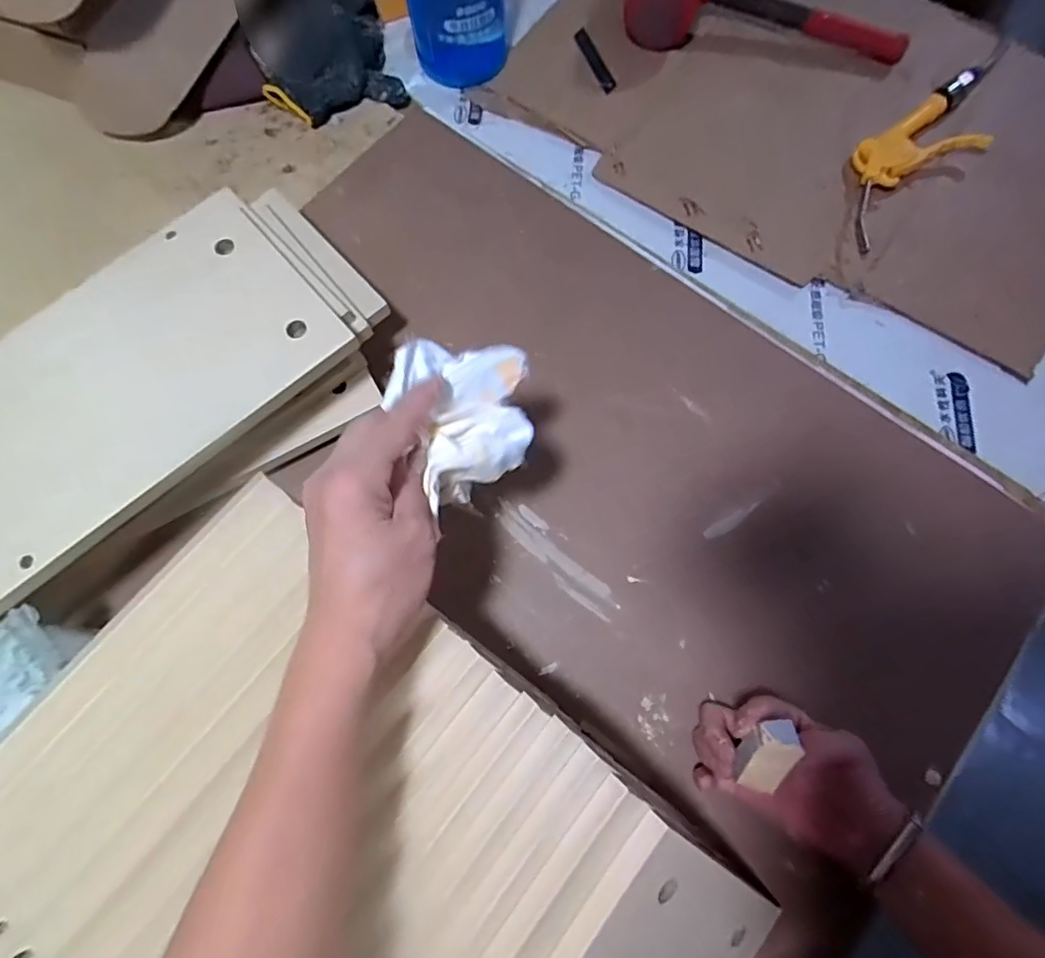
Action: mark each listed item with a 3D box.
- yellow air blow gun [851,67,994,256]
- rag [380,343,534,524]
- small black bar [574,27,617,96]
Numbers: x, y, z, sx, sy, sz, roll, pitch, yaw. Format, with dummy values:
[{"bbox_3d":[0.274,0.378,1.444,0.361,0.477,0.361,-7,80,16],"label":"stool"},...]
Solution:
[{"bbox_3d":[0.408,-0.340,0.586,0.252,0.031,0.089,-40,78,-9],"label":"yellow air blow gun"},{"bbox_3d":[-0.033,-0.032,0.325,0.074,0.052,0.090,-4,73,-1],"label":"rag"},{"bbox_3d":[0.084,-0.480,0.641,0.019,0.008,0.103,-19,75,-4],"label":"small black bar"}]

